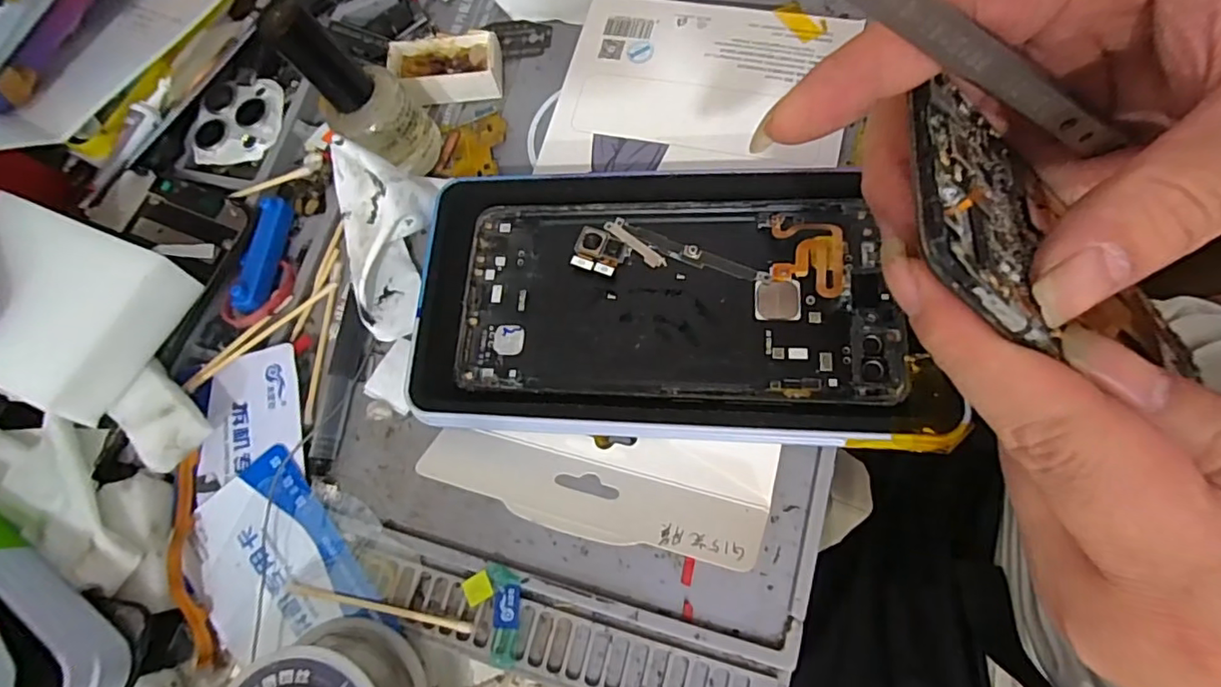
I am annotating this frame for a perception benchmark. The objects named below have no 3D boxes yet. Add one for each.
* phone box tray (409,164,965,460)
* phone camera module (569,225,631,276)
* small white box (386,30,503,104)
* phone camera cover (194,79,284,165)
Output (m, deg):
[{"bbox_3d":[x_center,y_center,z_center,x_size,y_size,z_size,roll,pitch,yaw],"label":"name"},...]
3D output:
[{"bbox_3d":[0.018,-0.017,0.203,0.175,0.027,0.097,1,73,9],"label":"phone box tray"},{"bbox_3d":[-0.004,-0.034,0.215,0.020,0.004,0.017,20,77,13],"label":"phone camera module"},{"bbox_3d":[-0.072,-0.122,0.255,0.048,0.017,0.024,-7,72,6],"label":"small white box"},{"bbox_3d":[-0.169,-0.102,0.258,0.039,0.004,0.038,-4,72,7],"label":"phone camera cover"}]

